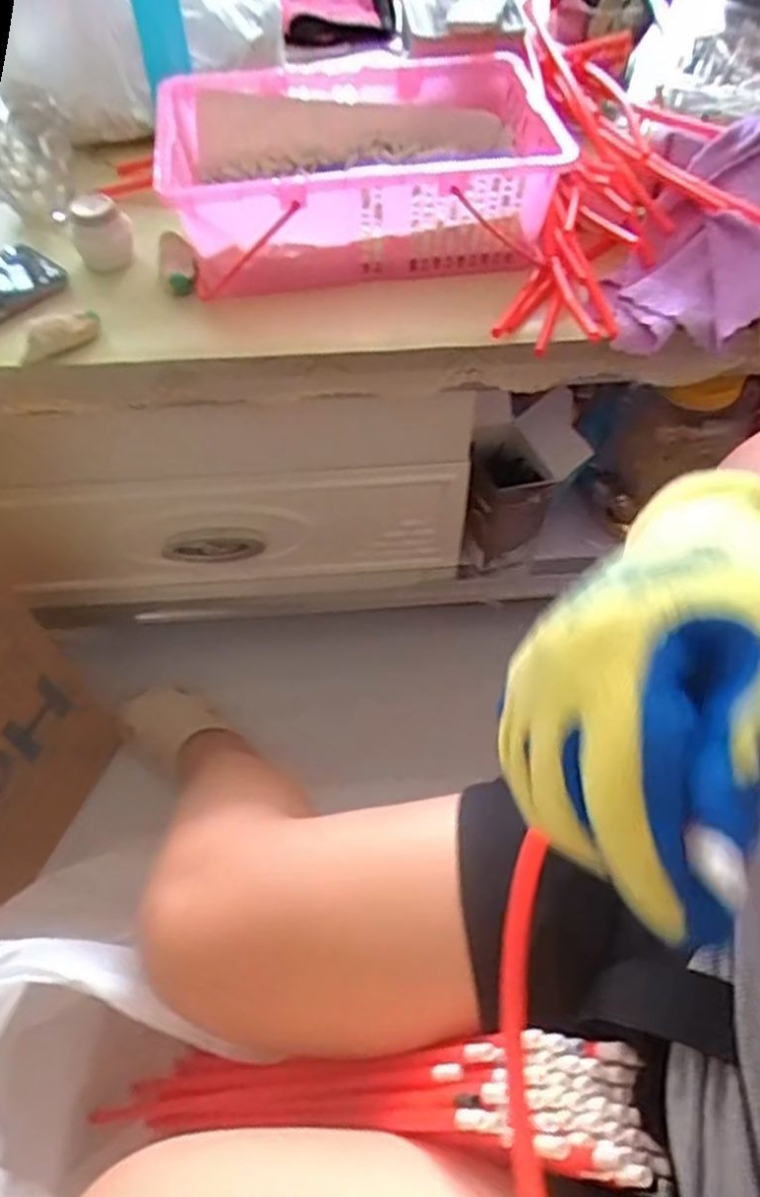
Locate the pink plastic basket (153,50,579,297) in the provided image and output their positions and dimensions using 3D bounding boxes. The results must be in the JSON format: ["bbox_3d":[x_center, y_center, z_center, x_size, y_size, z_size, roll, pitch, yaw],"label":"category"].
[{"bbox_3d":[-0.021,-0.376,0.650,0.316,0.090,0.216,-6,56,-3],"label":"pink plastic basket"}]

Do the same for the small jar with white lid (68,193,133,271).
[{"bbox_3d":[-0.241,-0.320,0.647,0.048,0.045,0.047,-20,58,-12],"label":"small jar with white lid"}]

